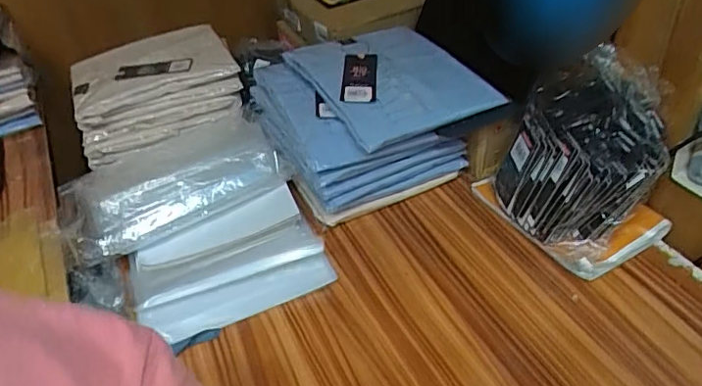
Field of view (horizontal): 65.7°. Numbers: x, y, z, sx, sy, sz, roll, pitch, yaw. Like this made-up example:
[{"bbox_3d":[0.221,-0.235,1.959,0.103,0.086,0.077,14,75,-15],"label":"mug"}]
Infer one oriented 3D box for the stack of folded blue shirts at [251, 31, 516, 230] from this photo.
[{"bbox_3d":[0.029,-0.109,0.785,0.269,0.149,0.257,-20,42,-15],"label":"stack of folded blue shirts"}]

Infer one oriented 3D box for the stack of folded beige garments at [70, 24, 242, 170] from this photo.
[{"bbox_3d":[-0.325,-0.179,0.913,0.258,0.098,0.208,-16,41,-11],"label":"stack of folded beige garments"}]

